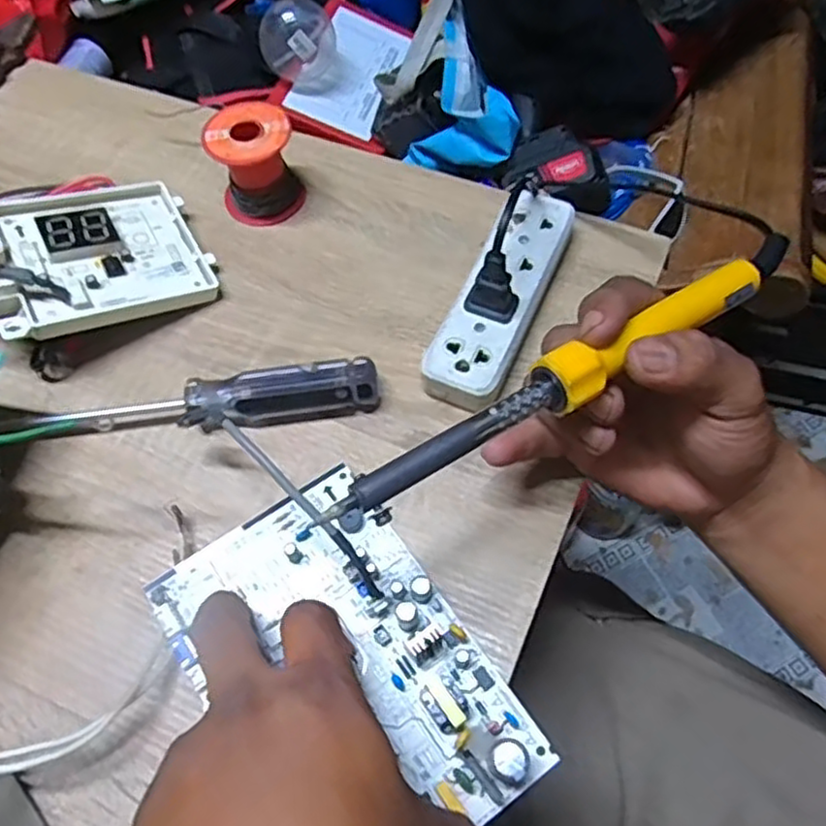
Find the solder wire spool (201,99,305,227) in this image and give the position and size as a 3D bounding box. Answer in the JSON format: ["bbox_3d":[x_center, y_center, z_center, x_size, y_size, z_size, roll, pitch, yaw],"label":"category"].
[{"bbox_3d":[-0.100,-0.158,0.452,0.051,0.059,0.051,-1,62,2],"label":"solder wire spool"}]

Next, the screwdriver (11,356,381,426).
[{"bbox_3d":[-0.115,-0.005,0.387,0.192,0.025,0.024,-8,61,-1],"label":"screwdriver"}]

